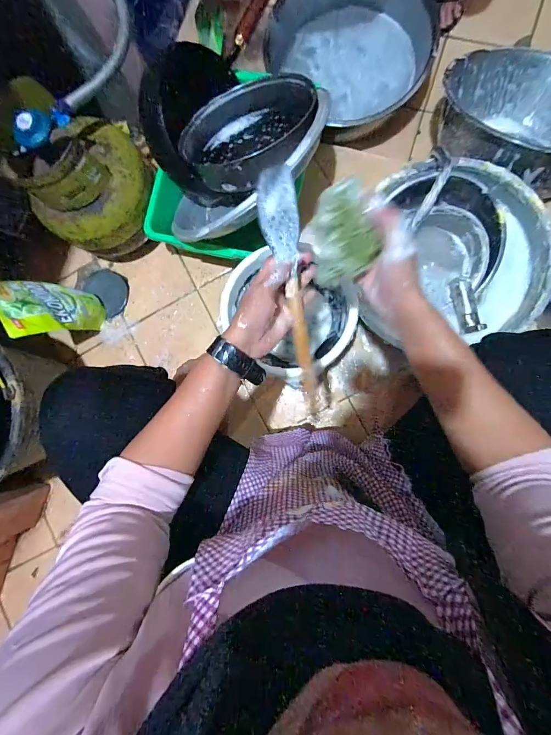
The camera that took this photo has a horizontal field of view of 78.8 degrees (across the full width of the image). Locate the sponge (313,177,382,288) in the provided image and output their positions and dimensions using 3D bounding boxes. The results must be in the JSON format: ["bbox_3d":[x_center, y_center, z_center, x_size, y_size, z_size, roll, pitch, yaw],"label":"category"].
[{"bbox_3d":[0.073,-0.137,0.352,0.066,0.011,0.101,4,119,23],"label":"sponge"}]

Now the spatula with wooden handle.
[{"bbox_3d":[0.021,-0.087,0.412,0.044,0.015,0.292,-9,100,6],"label":"spatula with wooden handle"}]

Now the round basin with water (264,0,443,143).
[{"bbox_3d":[0.174,-0.756,0.802,0.381,0.110,0.356,0,87,7],"label":"round basin with water"}]

